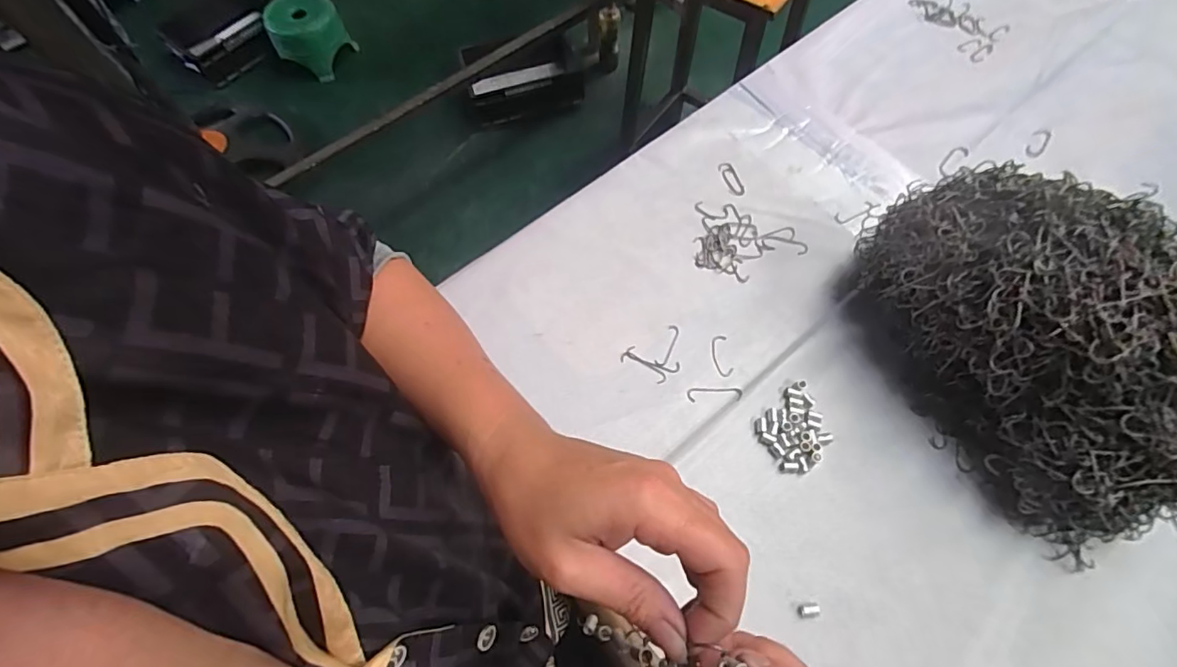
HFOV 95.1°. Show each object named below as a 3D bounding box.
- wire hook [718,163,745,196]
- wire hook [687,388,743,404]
[{"bbox_3d":[0.146,-0.157,0.547,0.016,0.004,0.042,-11,65,-6],"label":"wire hook"},{"bbox_3d":[0.106,0.051,0.450,0.046,0.004,0.012,-3,64,-2],"label":"wire hook"}]

